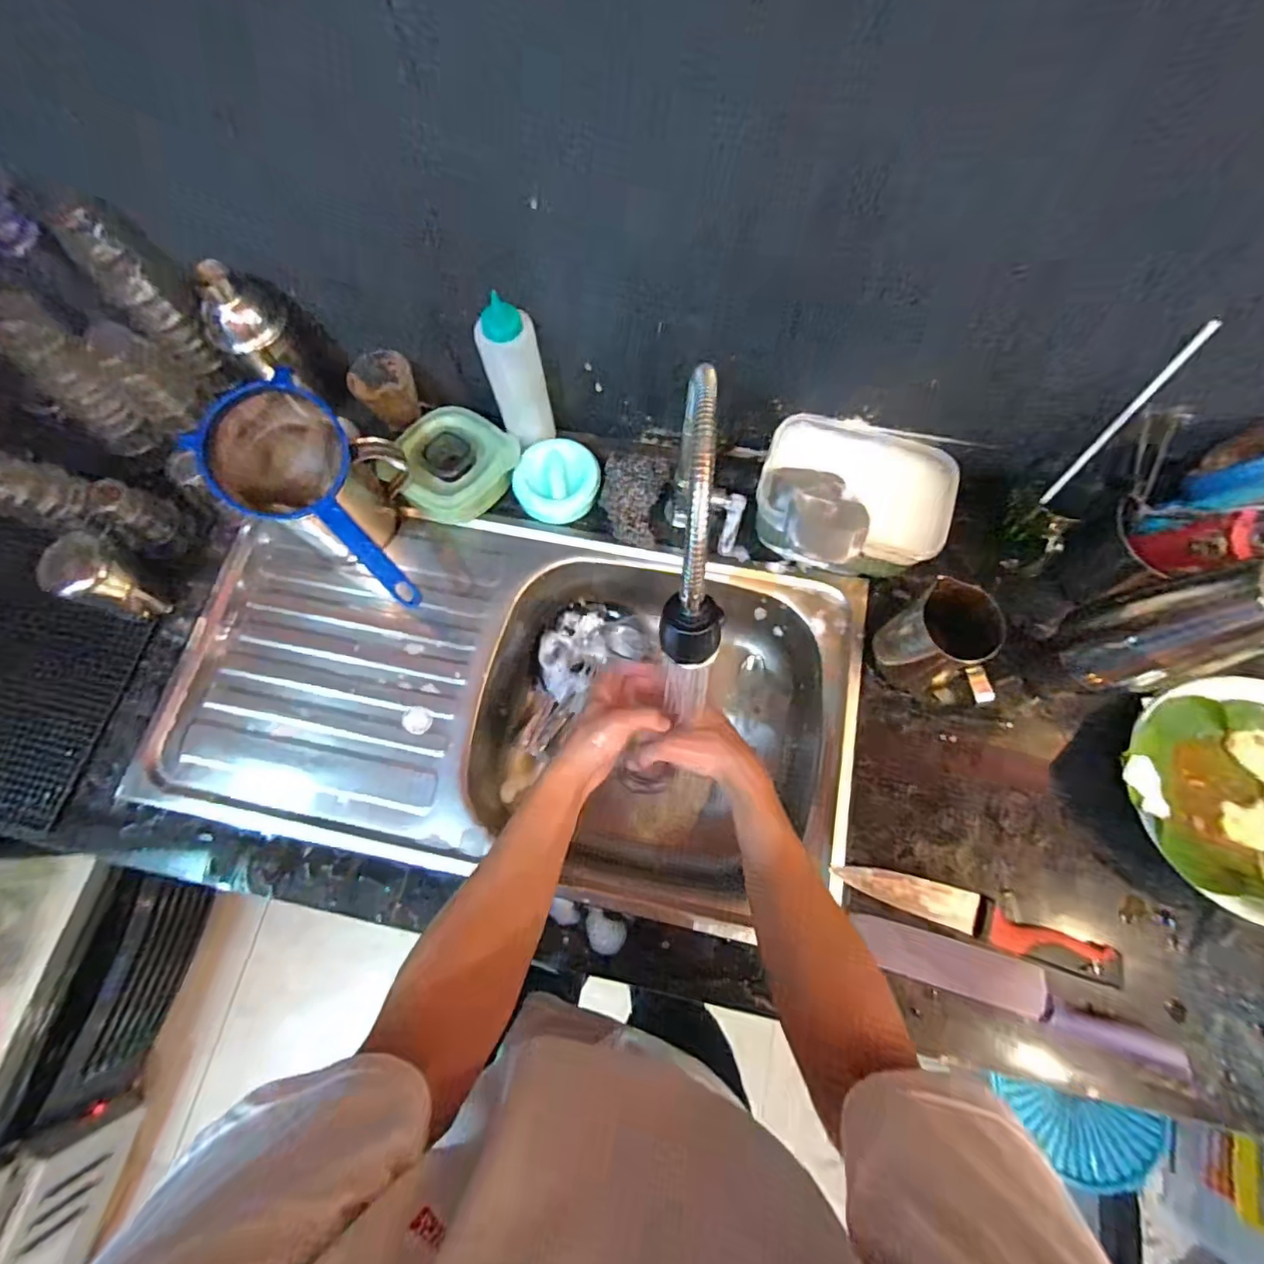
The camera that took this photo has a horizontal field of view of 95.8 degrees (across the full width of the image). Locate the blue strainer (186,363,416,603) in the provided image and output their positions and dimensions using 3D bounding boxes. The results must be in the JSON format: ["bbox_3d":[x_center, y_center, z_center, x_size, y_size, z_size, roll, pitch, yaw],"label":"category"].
[{"bbox_3d":[-0.303,-0.133,0.564,0.254,0.075,0.131,41,78,13],"label":"blue strainer"}]

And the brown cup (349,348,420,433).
[{"bbox_3d":[-0.298,-0.300,0.704,0.065,0.058,0.069,-1,72,2],"label":"brown cup"}]

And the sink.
[{"bbox_3d":[-0.131,0.078,0.687,0.745,0.141,0.394,11,73,5],"label":"sink"}]

